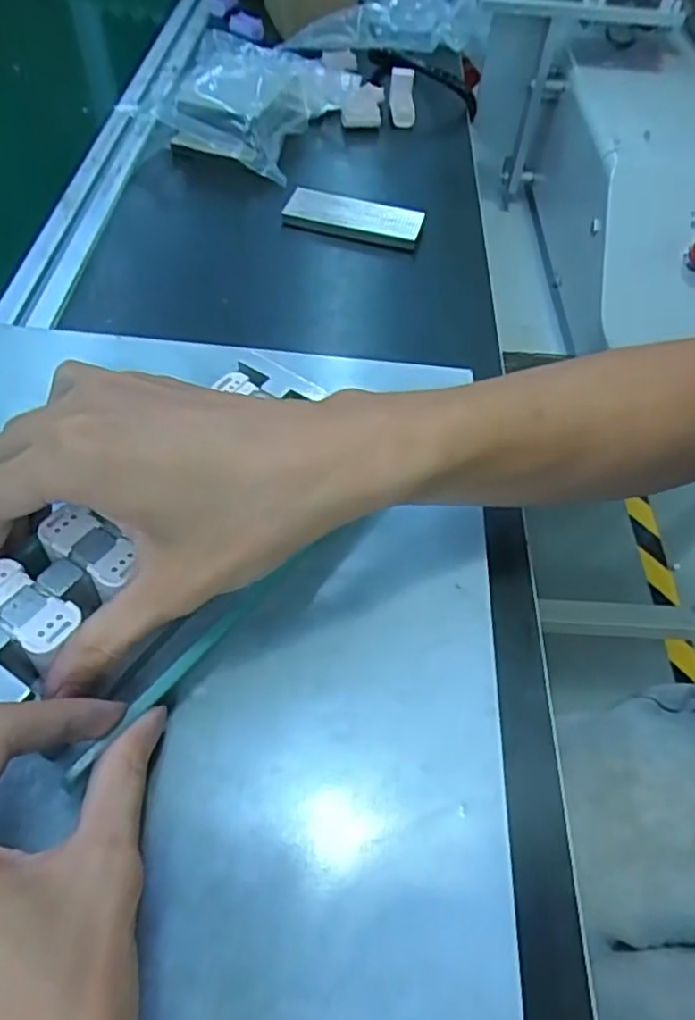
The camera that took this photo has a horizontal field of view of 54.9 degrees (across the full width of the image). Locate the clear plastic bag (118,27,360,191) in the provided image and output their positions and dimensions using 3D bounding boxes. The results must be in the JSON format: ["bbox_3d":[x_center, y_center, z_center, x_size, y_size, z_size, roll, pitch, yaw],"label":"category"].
[{"bbox_3d":[-0.085,-0.364,0.596,0.154,0.052,0.194,14,53,6],"label":"clear plastic bag"}]

